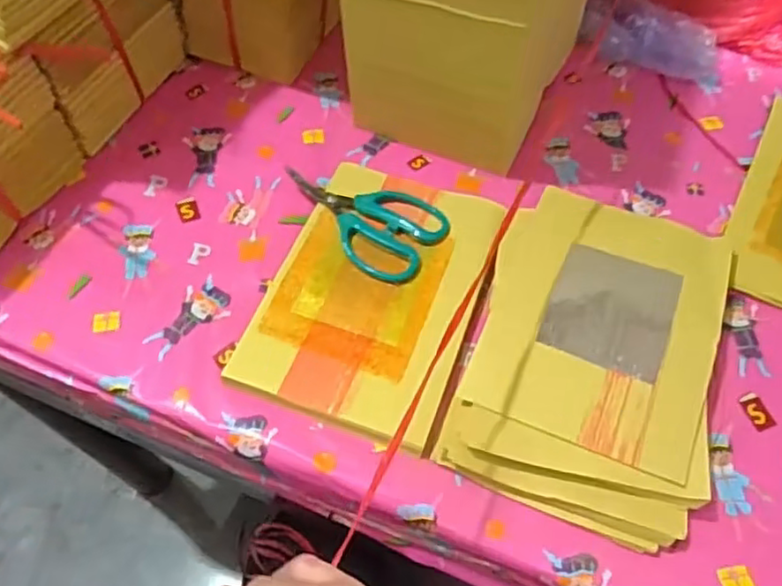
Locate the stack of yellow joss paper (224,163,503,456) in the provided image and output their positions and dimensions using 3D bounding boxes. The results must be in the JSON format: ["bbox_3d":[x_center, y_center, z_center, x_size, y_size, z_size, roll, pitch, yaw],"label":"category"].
[{"bbox_3d":[-0.012,-0.002,0.555,0.161,0.016,0.232,18,60,11],"label":"stack of yellow joss paper"}]

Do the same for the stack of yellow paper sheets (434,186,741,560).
[{"bbox_3d":[0.156,0.040,0.516,0.175,0.039,0.260,20,60,12],"label":"stack of yellow paper sheets"}]

